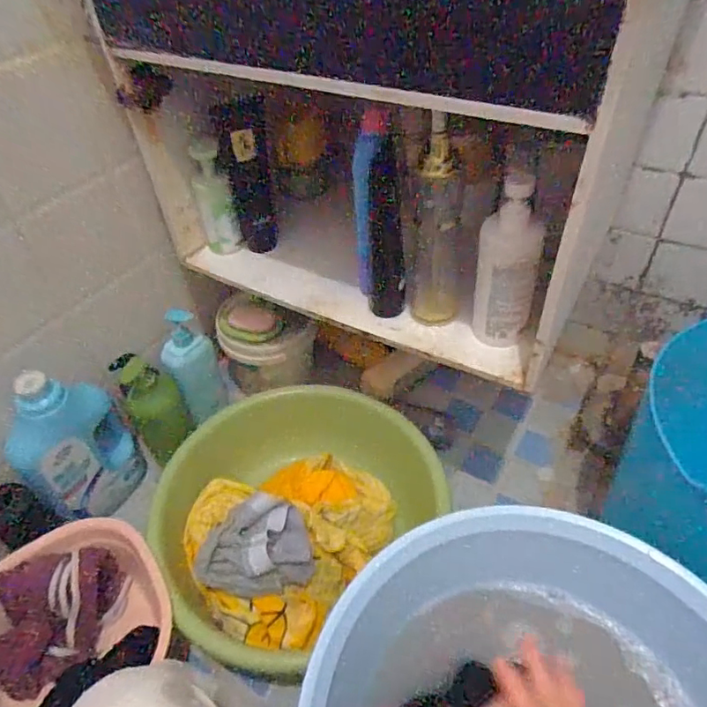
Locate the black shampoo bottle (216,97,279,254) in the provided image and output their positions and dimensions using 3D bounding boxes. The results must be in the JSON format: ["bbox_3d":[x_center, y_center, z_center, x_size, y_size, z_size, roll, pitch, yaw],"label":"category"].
[{"bbox_3d":[-0.155,-0.258,0.763,0.066,0.209,0.051,21,50,25],"label":"black shampoo bottle"}]

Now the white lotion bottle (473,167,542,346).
[{"bbox_3d":[0.174,-0.091,0.580,0.065,0.200,0.044,6,45,12],"label":"white lotion bottle"}]

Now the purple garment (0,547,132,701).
[{"bbox_3d":[-0.386,0.339,0.668,0.138,0.093,0.139,-8,44,-3],"label":"purple garment"}]

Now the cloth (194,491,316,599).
[{"bbox_3d":[-0.125,0.266,0.681,0.120,0.065,0.145,32,55,32],"label":"cloth"}]

